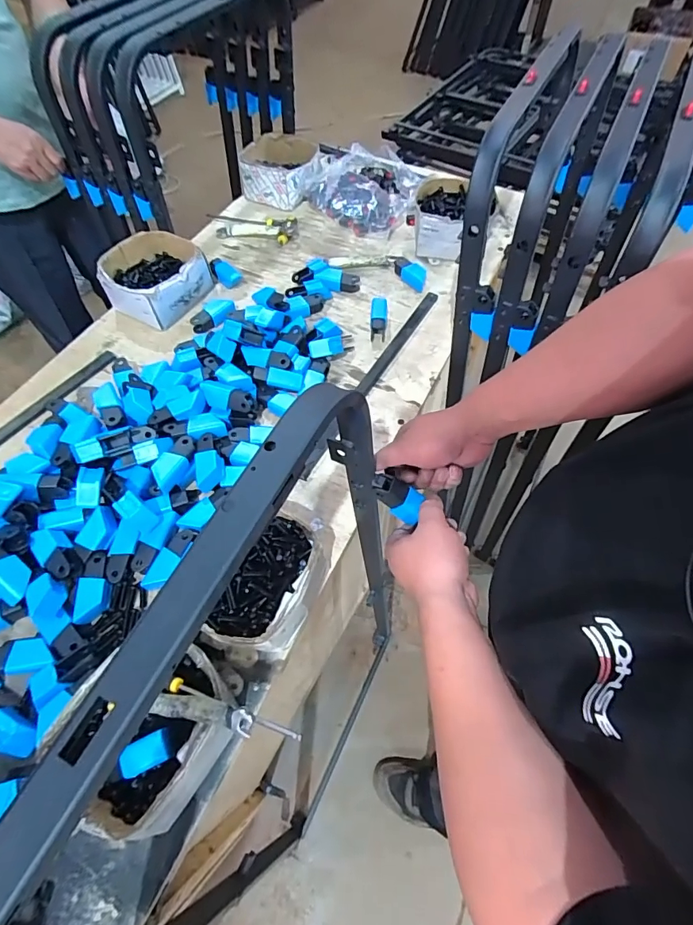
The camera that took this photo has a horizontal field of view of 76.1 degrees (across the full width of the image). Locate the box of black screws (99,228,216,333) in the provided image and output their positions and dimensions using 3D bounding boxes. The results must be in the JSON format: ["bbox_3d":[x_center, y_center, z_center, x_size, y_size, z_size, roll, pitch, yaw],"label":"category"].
[{"bbox_3d":[-0.349,-0.341,0.817,0.173,0.074,0.164,32,65,17],"label":"box of black screws"}]

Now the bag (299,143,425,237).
[{"bbox_3d":[0.028,-0.621,0.987,0.267,0.048,0.309,13,61,7],"label":"bag"}]

